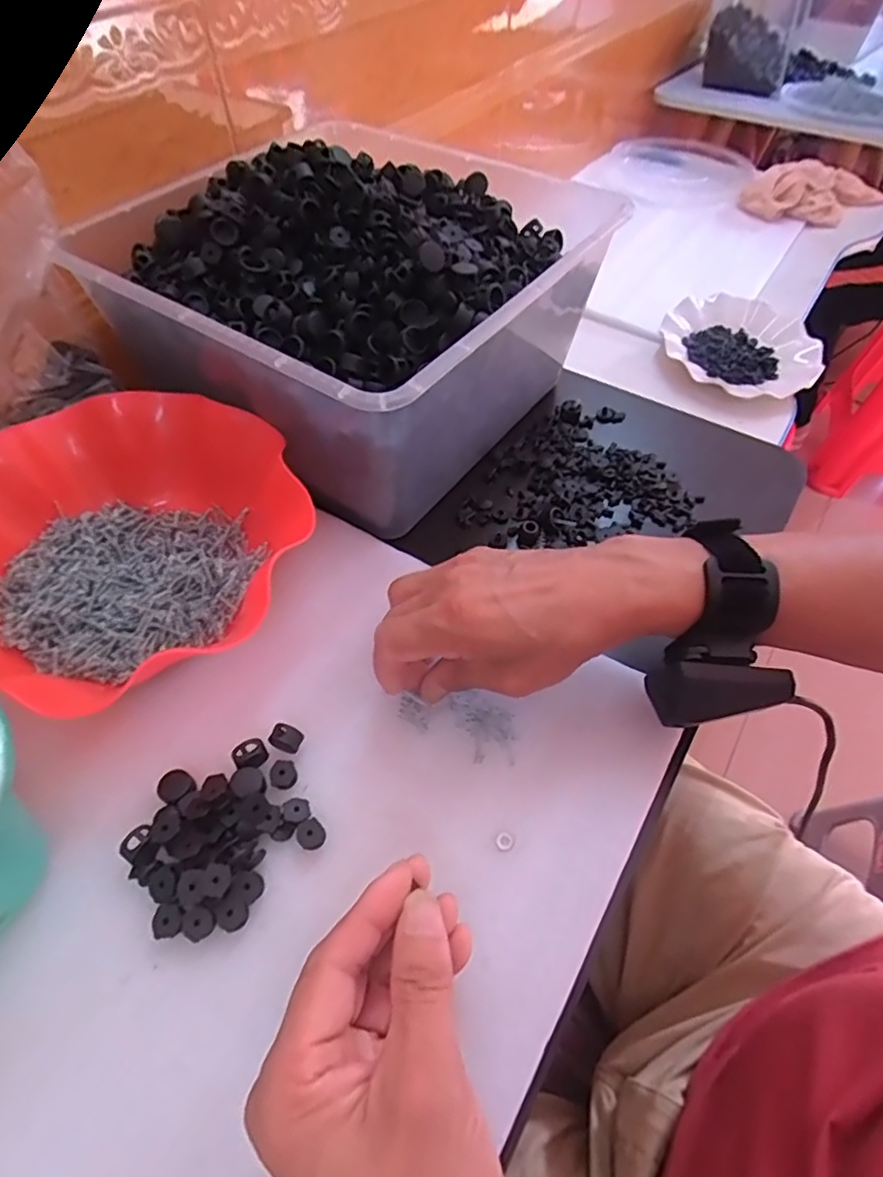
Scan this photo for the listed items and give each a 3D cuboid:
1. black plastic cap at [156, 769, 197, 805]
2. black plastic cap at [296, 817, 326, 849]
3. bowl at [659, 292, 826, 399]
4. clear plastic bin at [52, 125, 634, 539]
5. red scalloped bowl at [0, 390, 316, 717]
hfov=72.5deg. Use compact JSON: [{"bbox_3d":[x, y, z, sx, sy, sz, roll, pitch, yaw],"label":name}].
[{"bbox_3d":[-0.138,0.103,0.312,0.017,0.004,0.016,1,54,-2],"label":"black plastic cap"},{"bbox_3d":[-0.065,0.122,0.299,0.013,0.007,0.013,1,54,-2],"label":"black plastic cap"},{"bbox_3d":[0.360,-0.292,0.722,0.186,0.041,0.165,-6,54,-5],"label":"bowl"},{"bbox_3d":[-0.065,-0.214,0.456,0.293,0.155,0.288,31,59,19],"label":"clear plastic bin"},{"bbox_3d":[-0.200,-0.032,0.369,0.199,0.067,0.201,1,54,-2],"label":"red scalloped bowl"}]

